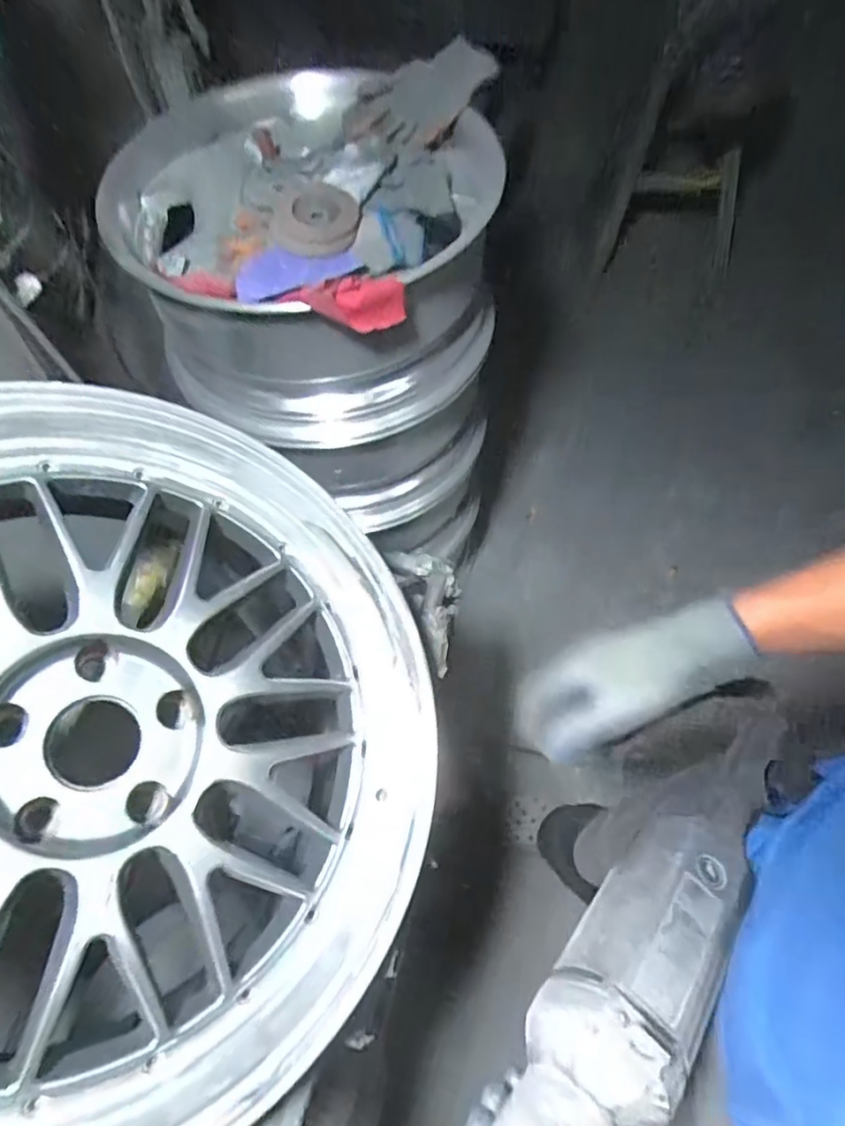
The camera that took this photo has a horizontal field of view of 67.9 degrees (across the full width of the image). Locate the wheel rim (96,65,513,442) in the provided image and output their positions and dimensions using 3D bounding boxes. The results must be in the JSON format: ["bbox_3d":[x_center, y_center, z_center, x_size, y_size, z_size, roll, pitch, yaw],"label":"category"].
[{"bbox_3d":[-0.155,-0.429,0.894,0.501,0.260,0.456,12,63,9],"label":"wheel rim"}]

